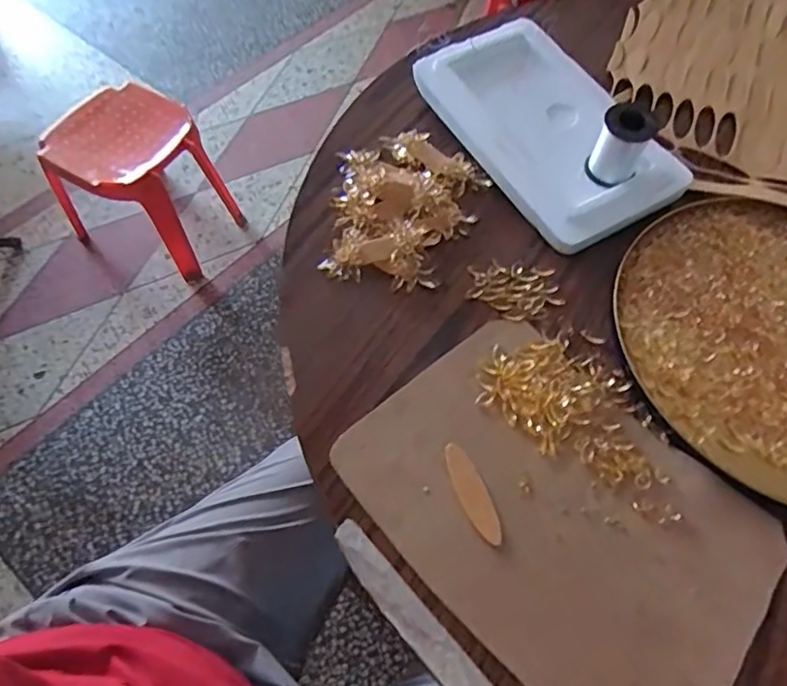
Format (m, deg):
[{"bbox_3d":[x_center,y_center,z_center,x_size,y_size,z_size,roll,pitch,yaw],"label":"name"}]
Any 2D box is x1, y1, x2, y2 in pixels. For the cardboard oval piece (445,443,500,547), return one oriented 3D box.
[{"bbox_3d":[0.053,0.101,0.394,0.020,0.004,0.070,-19,62,-9],"label":"cardboard oval piece"}]

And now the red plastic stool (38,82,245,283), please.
[{"bbox_3d":[-0.563,-0.372,1.371,0.327,0.314,0.307,27,62,11],"label":"red plastic stool"}]

